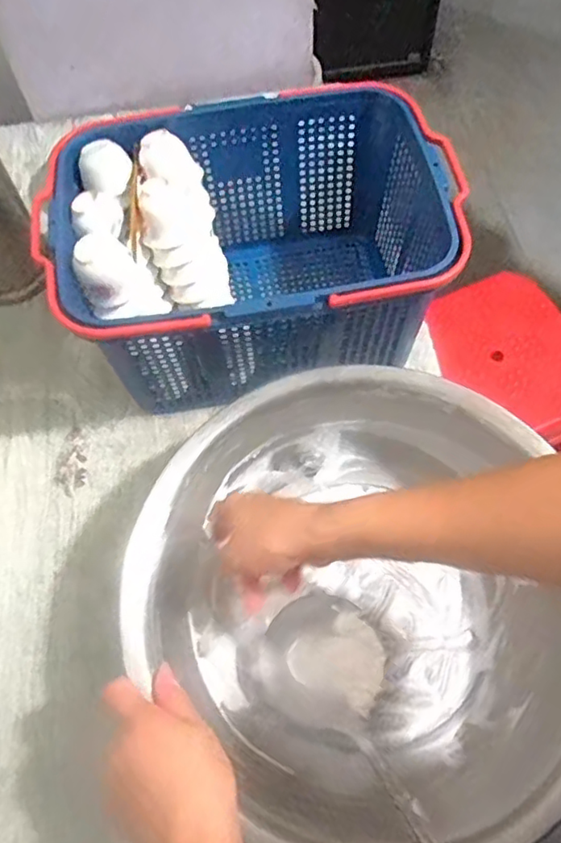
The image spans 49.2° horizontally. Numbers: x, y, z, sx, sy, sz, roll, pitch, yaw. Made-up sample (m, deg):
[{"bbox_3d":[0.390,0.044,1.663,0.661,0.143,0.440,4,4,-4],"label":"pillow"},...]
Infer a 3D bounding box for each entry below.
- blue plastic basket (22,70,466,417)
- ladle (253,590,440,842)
[{"bbox_3d":[-0.028,-0.154,0.607,0.342,0.182,0.242,-11,64,-3],"label":"blue plastic basket"},{"bbox_3d":[0.088,0.249,0.393,0.099,0.071,0.367,-29,28,-11],"label":"ladle"}]

